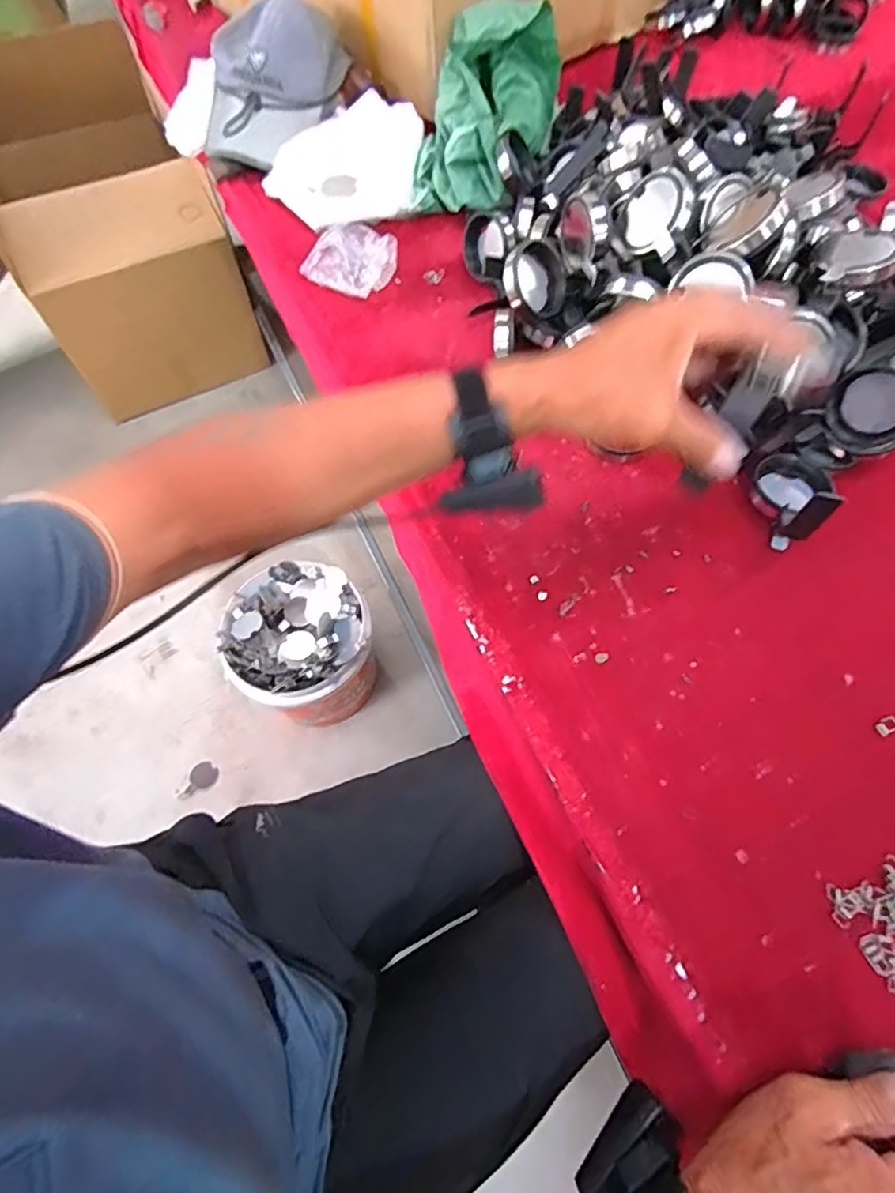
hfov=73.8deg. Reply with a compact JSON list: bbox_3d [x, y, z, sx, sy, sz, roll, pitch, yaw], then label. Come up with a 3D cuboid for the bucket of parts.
[{"bbox_3d":[-0.257,0.093,1.077,0.243,0.211,0.238,-1,65,3],"label":"bucket of parts"}]

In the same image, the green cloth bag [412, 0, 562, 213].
[{"bbox_3d":[0.050,-0.611,0.735,0.138,0.121,0.272,27,84,15],"label":"green cloth bag"}]

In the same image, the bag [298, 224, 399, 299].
[{"bbox_3d":[-0.117,-0.400,0.714,0.099,0.033,0.087,26,69,14],"label":"bag"}]

